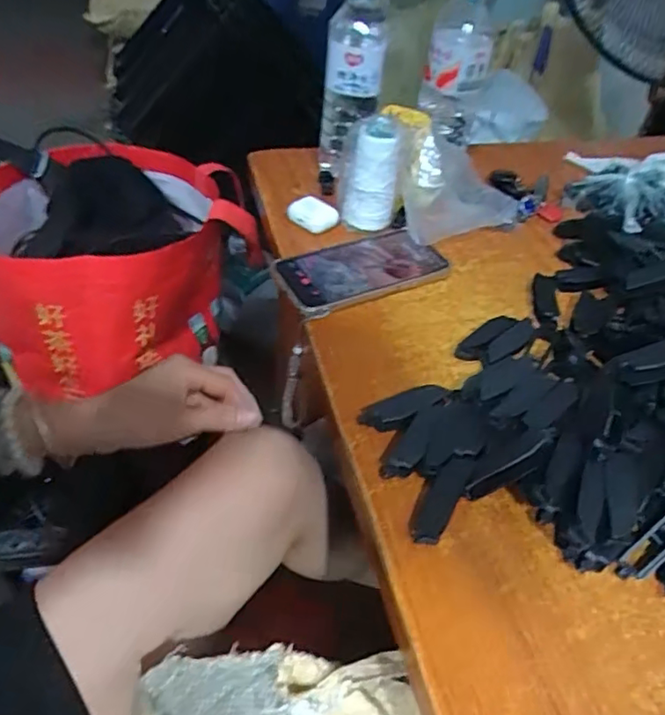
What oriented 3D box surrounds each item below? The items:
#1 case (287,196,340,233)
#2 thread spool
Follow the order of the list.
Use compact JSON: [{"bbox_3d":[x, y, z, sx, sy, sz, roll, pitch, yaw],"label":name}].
[{"bbox_3d":[-0.020,-0.148,0.599,0.048,0.027,0.031,32,50,24],"label":"case"},{"bbox_3d":[0.040,-0.179,0.574,0.047,0.101,0.050,3,44,-3],"label":"thread spool"}]

